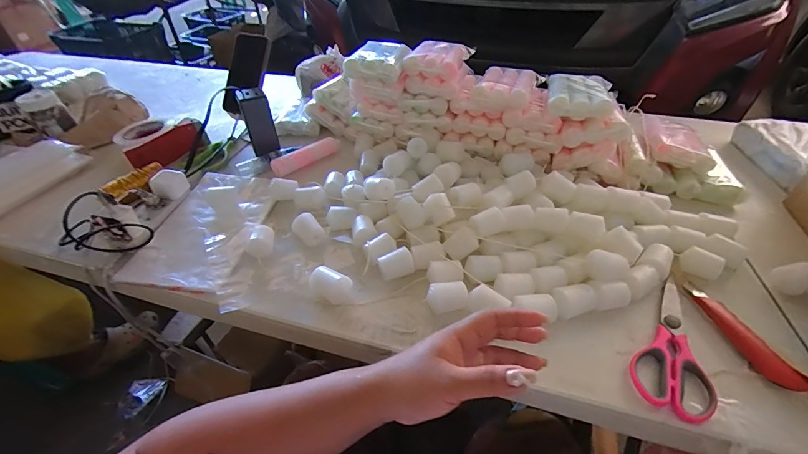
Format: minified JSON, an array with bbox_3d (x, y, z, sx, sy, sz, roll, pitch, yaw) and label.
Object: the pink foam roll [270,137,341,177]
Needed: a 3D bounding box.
[{"bbox_3d":[-0.188,-0.145,0.708,0.152,0.037,0.026,-33,51,-29],"label":"pink foam roll"}]

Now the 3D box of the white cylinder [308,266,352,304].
[{"bbox_3d":[-0.095,0.074,0.465,0.048,0.032,0.032,20,47,22],"label":"white cylinder"}]

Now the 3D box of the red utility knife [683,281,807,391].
[{"bbox_3d":[0.392,0.119,0.420,0.032,0.019,0.146,-10,43,-8],"label":"red utility knife"}]

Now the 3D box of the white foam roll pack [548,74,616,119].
[{"bbox_3d":[0.309,-0.236,0.625,0.105,0.030,0.138,11,44,14],"label":"white foam roll pack"}]

